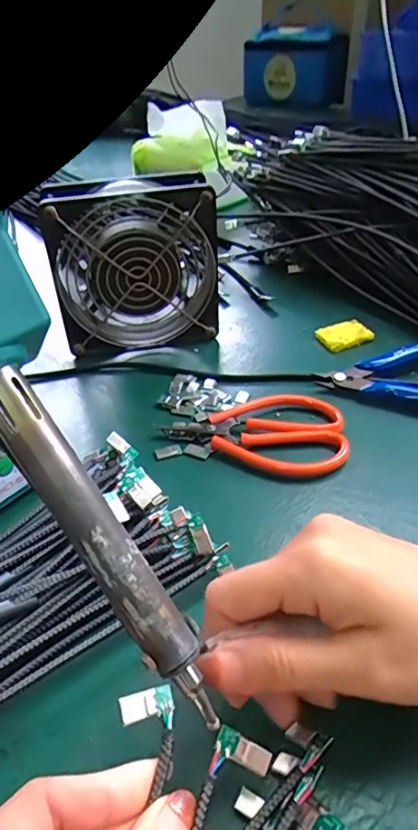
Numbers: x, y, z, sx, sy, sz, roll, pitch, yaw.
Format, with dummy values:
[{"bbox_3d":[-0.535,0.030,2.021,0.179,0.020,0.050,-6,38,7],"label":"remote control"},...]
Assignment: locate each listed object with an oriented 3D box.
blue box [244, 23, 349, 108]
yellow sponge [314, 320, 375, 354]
[{"bbox_3d":[0.194,-0.773,1.174,0.212,0.146,0.112,26,47,29],"label":"blue box"},{"bbox_3d":[0.108,-0.065,0.421,0.039,0.006,0.027,-12,41,-13],"label":"yellow sponge"}]

